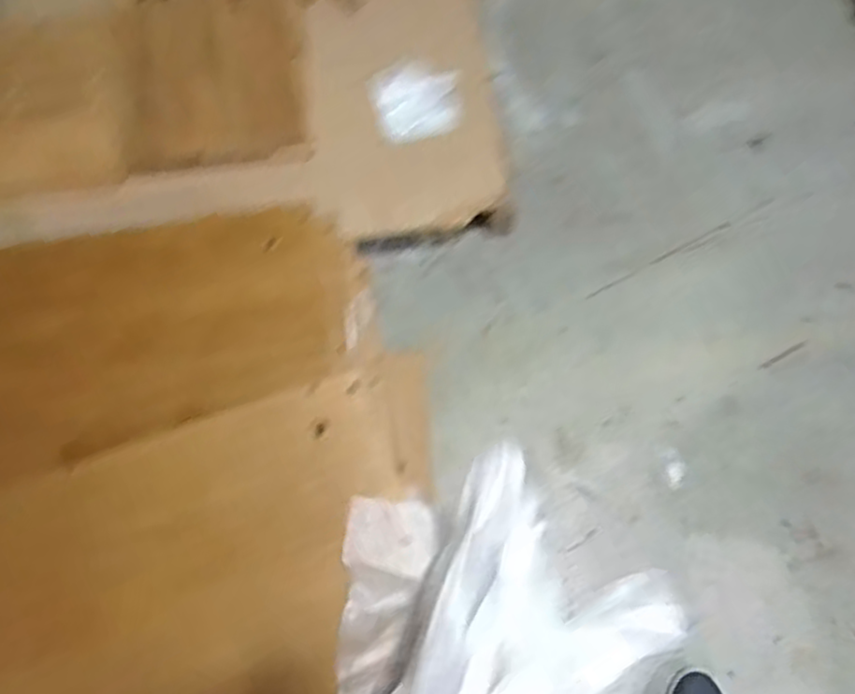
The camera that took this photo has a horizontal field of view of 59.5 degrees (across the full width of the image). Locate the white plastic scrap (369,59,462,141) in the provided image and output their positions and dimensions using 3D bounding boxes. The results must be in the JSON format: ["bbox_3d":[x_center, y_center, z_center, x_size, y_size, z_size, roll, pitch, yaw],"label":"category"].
[{"bbox_3d":[-0.018,-0.417,1.256,0.143,0.025,0.130,-11,71,-2],"label":"white plastic scrap"}]

